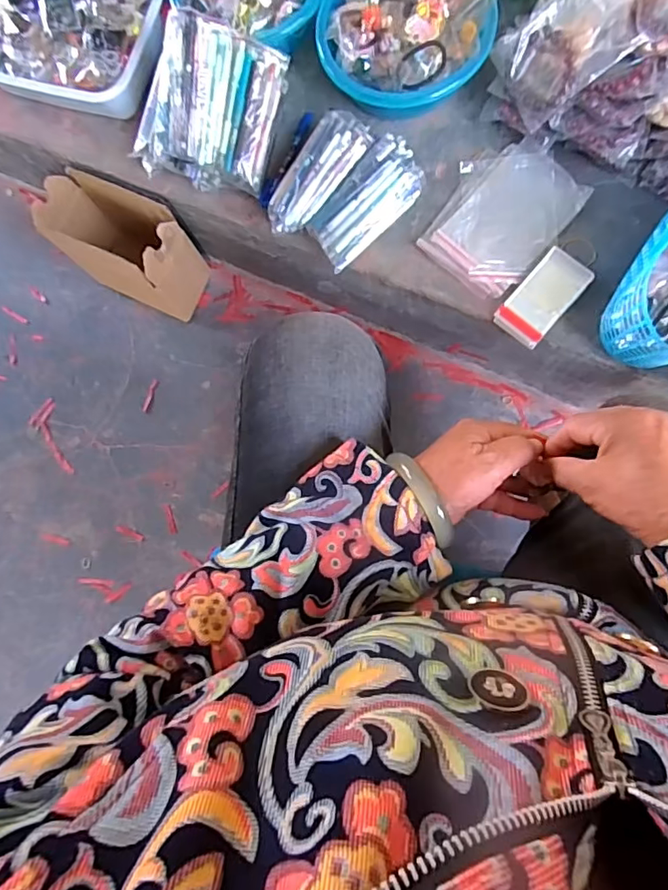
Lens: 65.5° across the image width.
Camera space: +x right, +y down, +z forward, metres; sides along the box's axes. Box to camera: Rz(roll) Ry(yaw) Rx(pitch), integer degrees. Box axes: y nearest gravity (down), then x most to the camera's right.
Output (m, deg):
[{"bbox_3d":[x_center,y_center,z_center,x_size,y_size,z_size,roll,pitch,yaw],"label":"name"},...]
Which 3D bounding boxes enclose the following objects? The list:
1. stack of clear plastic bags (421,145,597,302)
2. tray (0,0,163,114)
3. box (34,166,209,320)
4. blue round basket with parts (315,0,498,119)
[{"bbox_3d":[0.221,-0.302,0.684,0.151,0.012,0.200,34,87,9],"label":"stack of clear plastic bags"},{"bbox_3d":[-0.385,-0.597,0.757,0.280,0.083,0.204,19,85,8],"label":"tray"},{"bbox_3d":[-0.336,-0.322,0.851,0.225,0.178,0.122,29,86,9],"label":"box"},{"bbox_3d":[0.093,-0.545,0.694,0.216,0.087,0.198,-4,82,5],"label":"blue round basket with parts"}]

